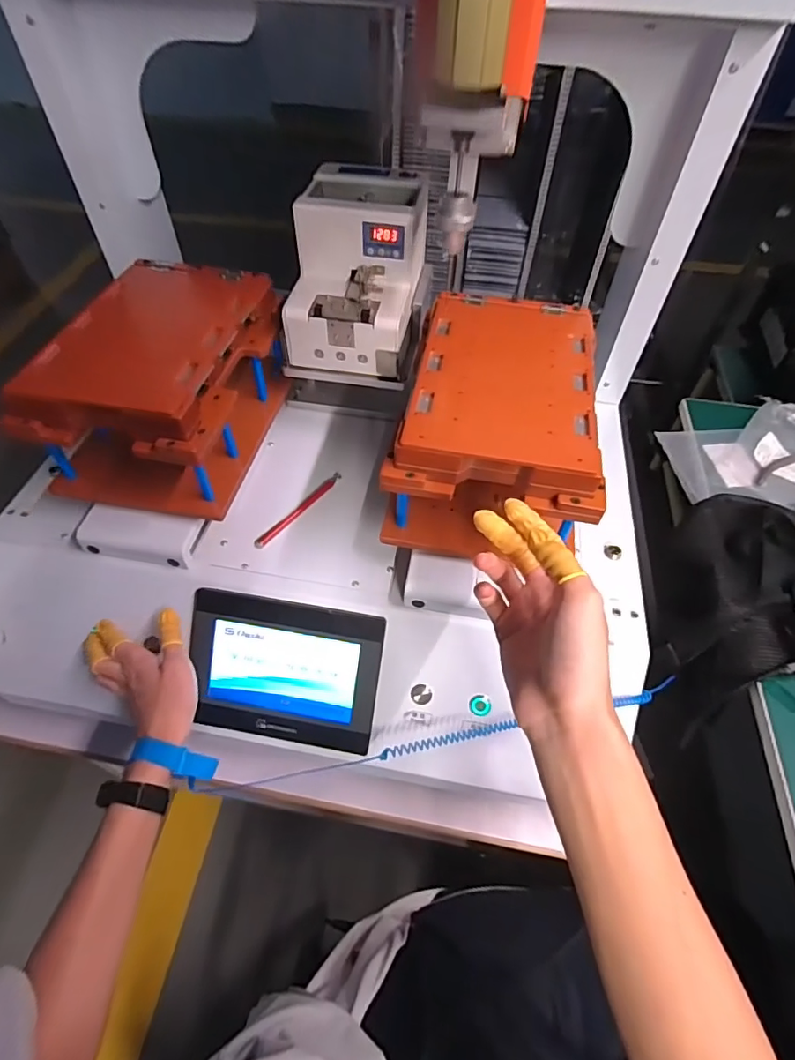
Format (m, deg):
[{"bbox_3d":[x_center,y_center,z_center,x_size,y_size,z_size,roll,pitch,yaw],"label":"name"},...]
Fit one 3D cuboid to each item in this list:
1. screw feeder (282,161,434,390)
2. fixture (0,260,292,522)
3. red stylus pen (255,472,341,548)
[{"bbox_3d":[-0.040,-0.292,0.598,0.142,0.174,0.178,11,53,6],"label":"screw feeder"},{"bbox_3d":[-0.245,-0.153,0.575,0.181,0.151,0.258,12,54,7],"label":"fixture"},{"bbox_3d":[-0.115,-0.026,0.616,0.012,0.005,0.138,32,58,20],"label":"red stylus pen"}]

